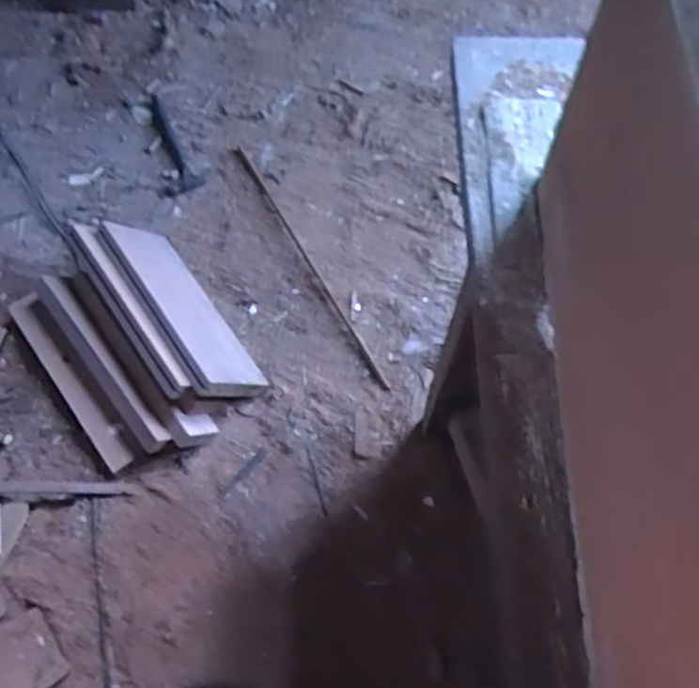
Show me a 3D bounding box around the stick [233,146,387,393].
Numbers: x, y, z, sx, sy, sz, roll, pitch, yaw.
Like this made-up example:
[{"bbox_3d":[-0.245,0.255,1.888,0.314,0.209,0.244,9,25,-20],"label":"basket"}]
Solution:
[{"bbox_3d":[-0.098,-0.195,1.644,0.016,0.020,0.748,-26,65,-11],"label":"stick"}]

